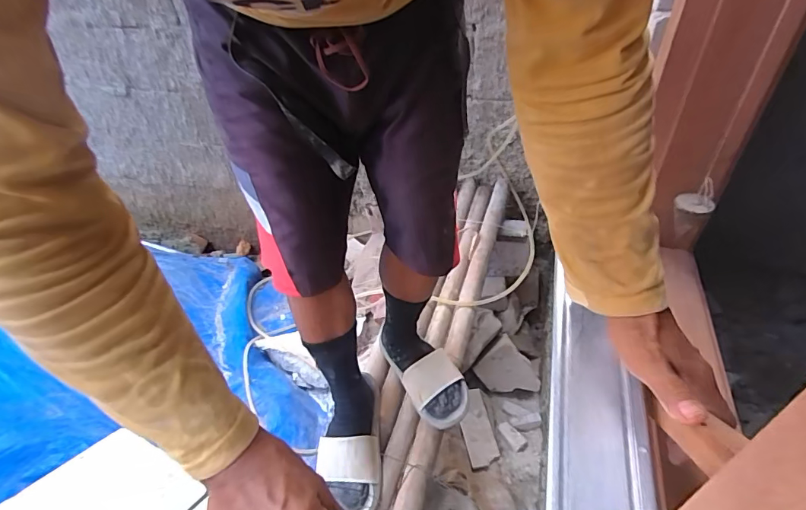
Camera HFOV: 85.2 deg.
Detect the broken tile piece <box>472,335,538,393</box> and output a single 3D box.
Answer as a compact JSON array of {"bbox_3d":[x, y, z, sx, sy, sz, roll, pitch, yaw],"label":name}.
[{"bbox_3d":[0.290,0.329,1.217,0.134,0.173,0.029,-40,9,-5],"label":"broken tile piece"}]

